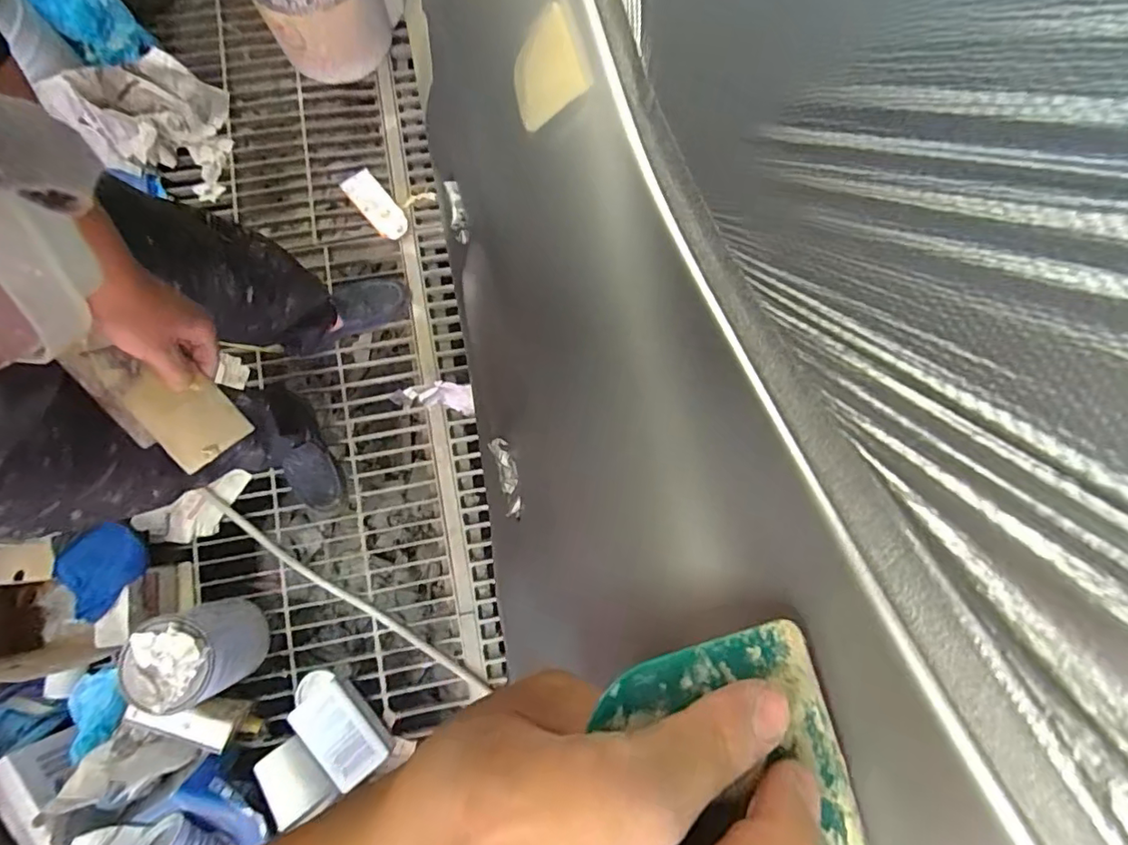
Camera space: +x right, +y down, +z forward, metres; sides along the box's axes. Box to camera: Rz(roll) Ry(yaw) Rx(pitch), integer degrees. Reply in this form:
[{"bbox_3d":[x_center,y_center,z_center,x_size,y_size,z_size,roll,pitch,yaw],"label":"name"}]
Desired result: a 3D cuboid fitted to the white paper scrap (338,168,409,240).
[{"bbox_3d":[-0.444,-0.517,1.296,0.081,0.024,0.190,-39,89,-16],"label":"white paper scrap"}]

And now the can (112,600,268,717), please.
[{"bbox_3d":[-0.692,0.430,1.029,0.172,0.213,0.161,33,81,3],"label":"can"}]

